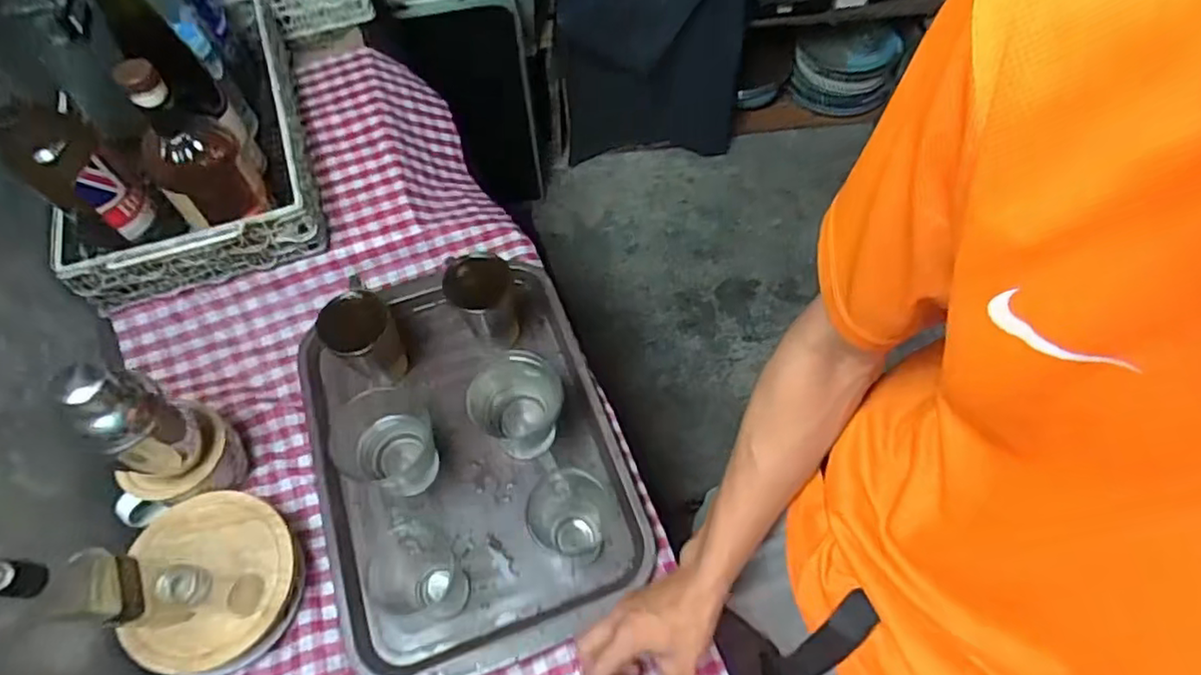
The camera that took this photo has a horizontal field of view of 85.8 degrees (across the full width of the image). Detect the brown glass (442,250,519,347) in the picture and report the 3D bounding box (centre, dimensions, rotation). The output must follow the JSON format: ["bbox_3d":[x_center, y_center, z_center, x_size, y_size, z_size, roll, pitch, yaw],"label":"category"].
[{"bbox_3d":[-0.124,-0.030,0.711,0.069,0.106,0.079,-19,62,-8],"label":"brown glass"}]

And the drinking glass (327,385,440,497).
[{"bbox_3d":[-0.214,0.103,0.659,0.085,0.088,0.083,9,62,7],"label":"drinking glass"}]

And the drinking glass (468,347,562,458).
[{"bbox_3d":[-0.085,0.070,0.665,0.087,0.079,0.091,-1,61,2],"label":"drinking glass"}]

